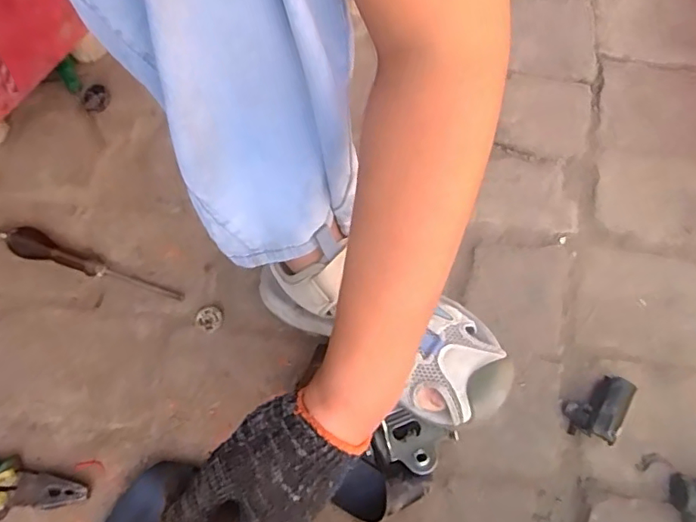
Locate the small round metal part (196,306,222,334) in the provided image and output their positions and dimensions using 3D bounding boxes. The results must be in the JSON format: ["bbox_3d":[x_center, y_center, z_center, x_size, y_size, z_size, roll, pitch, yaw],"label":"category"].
[{"bbox_3d":[-0.143,0.059,0.564,0.026,0.004,0.026,0,70,0],"label":"small round metal part"}]

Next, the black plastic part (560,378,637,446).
[{"bbox_3d":[0.238,0.138,0.526,0.046,0.032,0.061,20,72,7],"label":"black plastic part"}]

